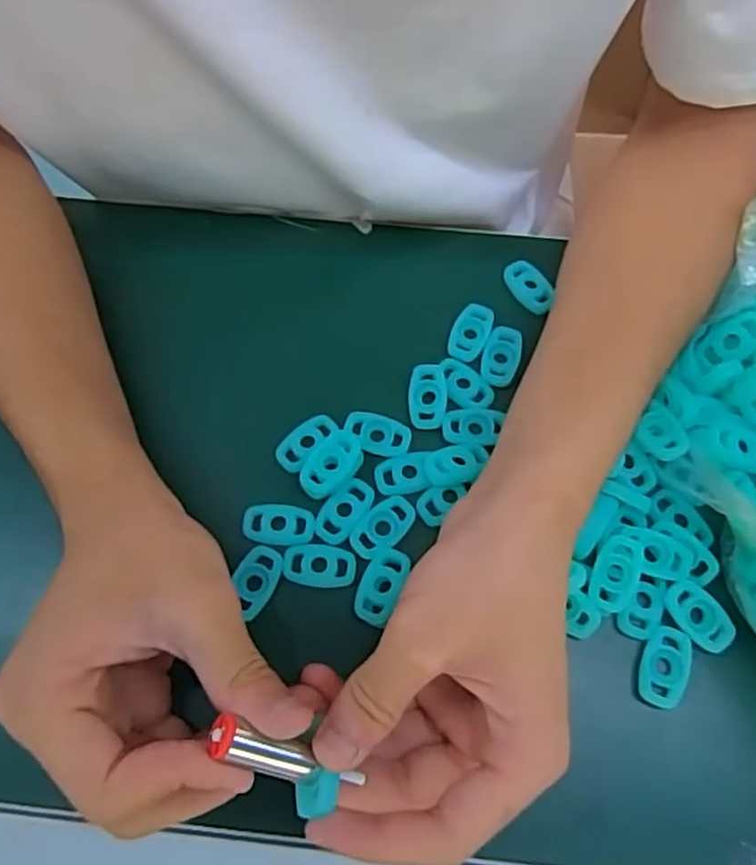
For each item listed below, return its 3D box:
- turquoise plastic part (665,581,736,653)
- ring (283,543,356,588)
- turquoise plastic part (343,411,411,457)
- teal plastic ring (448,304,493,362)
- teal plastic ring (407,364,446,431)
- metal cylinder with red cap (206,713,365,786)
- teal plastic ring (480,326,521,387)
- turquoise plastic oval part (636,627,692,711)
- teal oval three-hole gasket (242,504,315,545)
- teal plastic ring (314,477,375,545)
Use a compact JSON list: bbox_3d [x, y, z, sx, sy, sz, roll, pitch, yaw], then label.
[{"bbox_3d":[0.136,0.077,0.282,0.019,0.007,0.032,-36,71,-14],"label":"turquoise plastic part"},{"bbox_3d":[-0.026,0.058,0.294,0.031,0.004,0.018,3,66,1],"label":"ring"},{"bbox_3d":[-0.001,0.001,0.316,0.032,0.005,0.018,16,67,7],"label":"turquoise plastic part"},{"bbox_3d":[0.047,-0.051,0.337,0.017,0.004,0.033,23,68,10],"label":"teal plastic ring"},{"bbox_3d":[0.024,-0.018,0.323,0.018,0.004,0.032,4,66,2],"label":"teal plastic ring"},{"bbox_3d":[-0.036,0.104,0.217,0.038,0.009,0.011,30,65,-25],"label":"metal cylinder with red cap"},{"bbox_3d":[0.062,-0.039,0.332,0.018,0.004,0.032,16,67,7],"label":"teal plastic ring"},{"bbox_3d":[0.120,0.097,0.278,0.019,0.005,0.032,21,72,10],"label":"turquoise plastic oval part"},{"bbox_3d":[-0.045,0.041,0.301,0.032,0.004,0.019,7,66,3],"label":"teal oval three-hole gasket"},{"bbox_3d":[-0.015,0.035,0.303,0.018,0.004,0.032,31,70,13],"label":"teal plastic ring"}]

